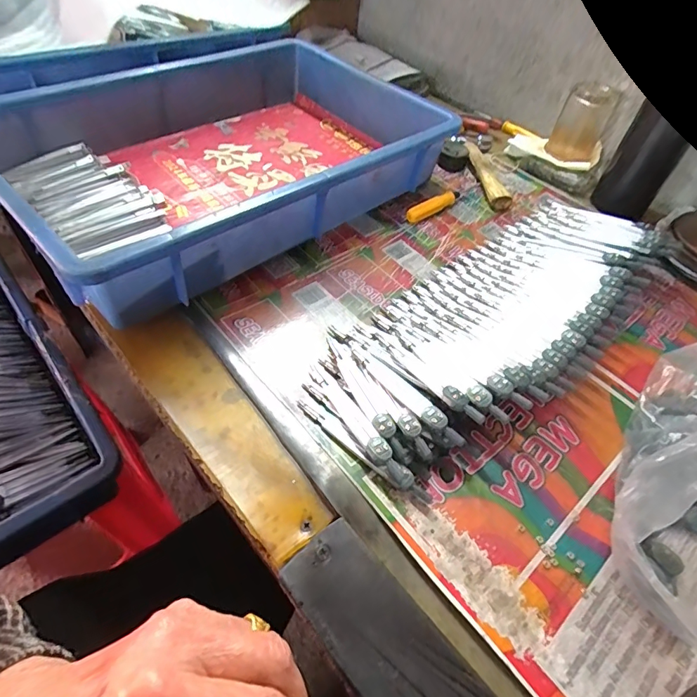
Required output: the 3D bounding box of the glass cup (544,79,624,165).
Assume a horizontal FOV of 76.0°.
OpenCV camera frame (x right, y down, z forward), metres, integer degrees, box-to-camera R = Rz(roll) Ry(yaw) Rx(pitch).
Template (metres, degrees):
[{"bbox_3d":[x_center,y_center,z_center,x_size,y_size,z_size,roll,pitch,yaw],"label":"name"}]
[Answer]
[{"bbox_3d":[0.294,-0.281,0.564,0.059,0.086,0.055,26,52,14],"label":"glass cup"}]

